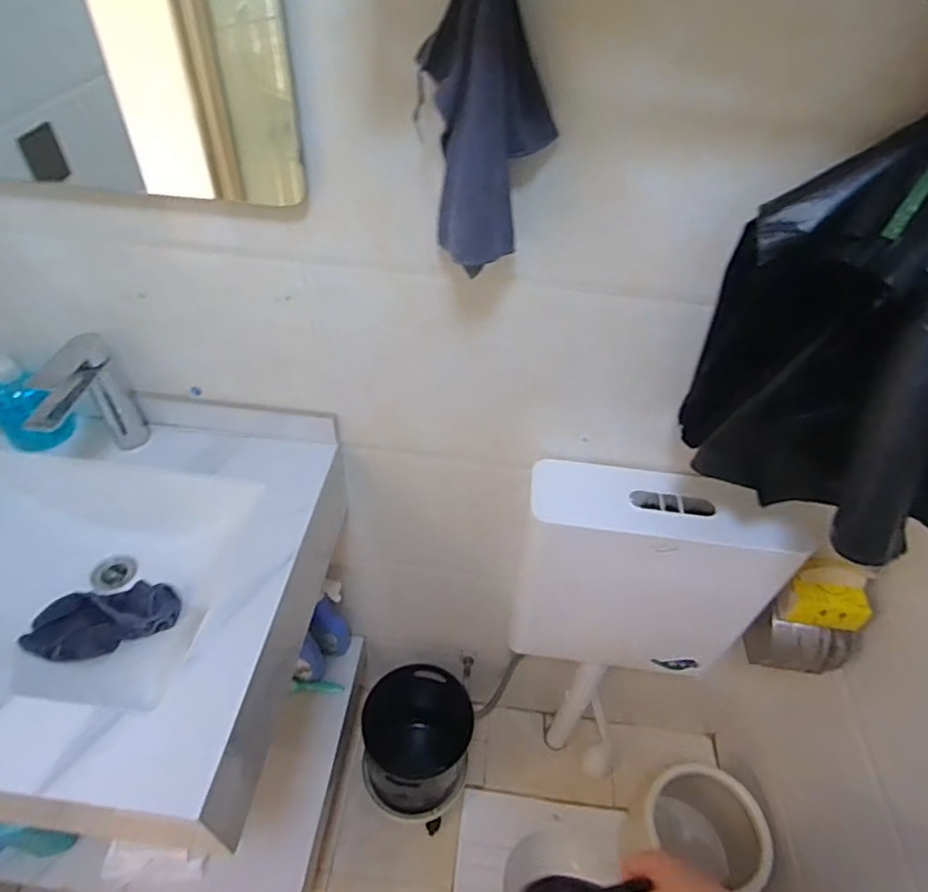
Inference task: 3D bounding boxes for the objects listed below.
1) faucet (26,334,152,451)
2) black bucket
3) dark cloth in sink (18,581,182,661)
[{"bbox_3d":[-0.496,-0.040,0.784,0.043,0.172,0.147,15,48,10],"label":"faucet"},{"bbox_3d":[-0.099,0.629,1.258,0.225,0.298,0.222,2,47,-2],"label":"black bucket"},{"bbox_3d":[-0.447,0.214,0.741,0.171,0.028,0.095,-10,48,-13],"label":"dark cloth in sink"}]

